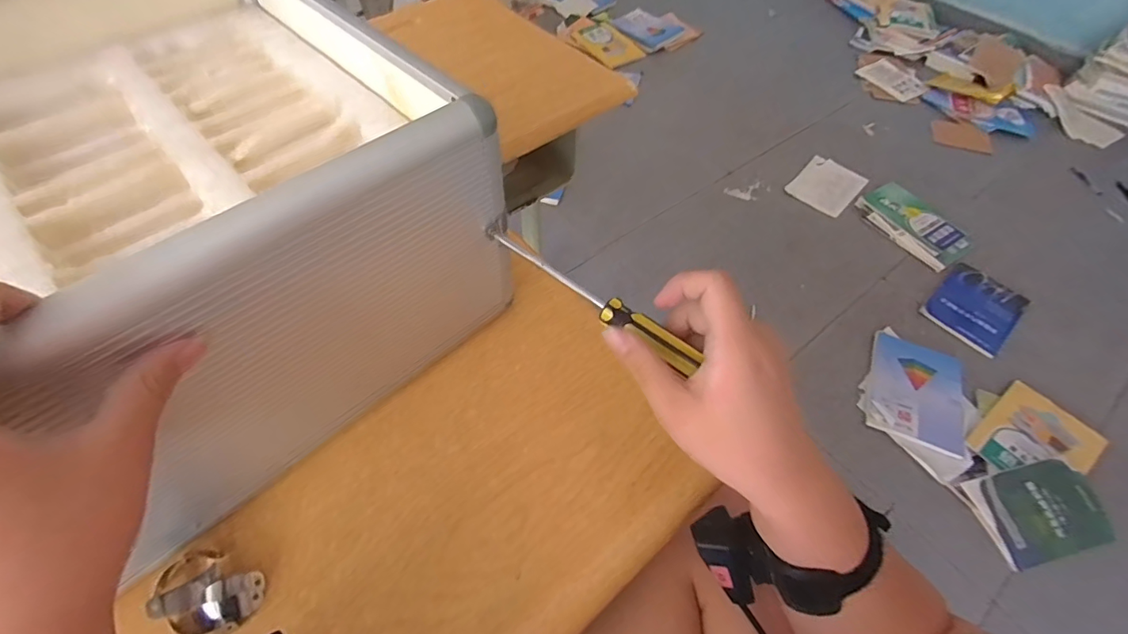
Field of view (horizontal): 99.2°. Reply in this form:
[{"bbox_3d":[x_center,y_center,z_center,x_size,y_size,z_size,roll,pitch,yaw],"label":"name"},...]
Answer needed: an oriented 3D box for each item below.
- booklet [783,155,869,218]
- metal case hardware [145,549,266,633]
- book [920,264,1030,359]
[{"bbox_3d":[0.872,-0.445,1.577,0.185,0.016,0.244,39,63,22],"label":"booklet"},{"bbox_3d":[-0.229,0.175,0.303,0.065,0.010,0.043,18,57,11],"label":"metal case hardware"},{"bbox_3d":[1.096,-0.029,1.279,0.238,0.026,0.189,-38,65,-24],"label":"book"}]

